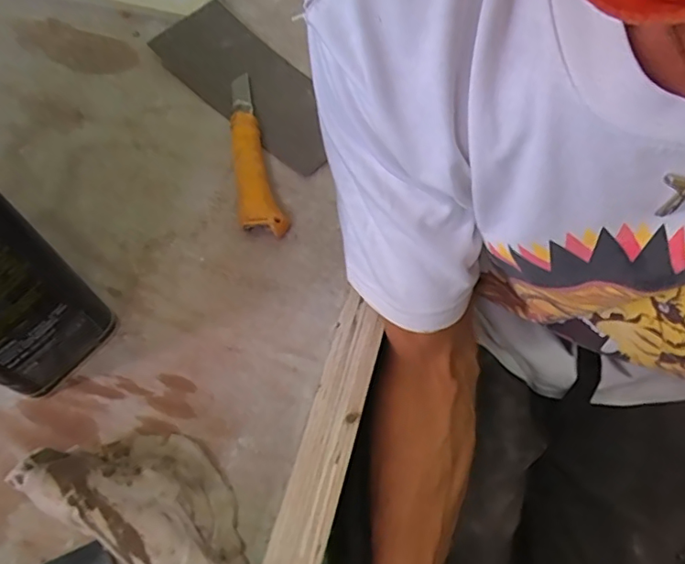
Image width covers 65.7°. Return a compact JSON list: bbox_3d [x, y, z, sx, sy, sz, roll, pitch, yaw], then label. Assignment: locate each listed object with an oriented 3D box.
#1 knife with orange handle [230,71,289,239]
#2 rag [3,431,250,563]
[{"bbox_3d":[-0.086,-0.126,0.495,0.037,0.020,0.188,-11,66,-6],"label":"knife with orange handle"},{"bbox_3d":[-0.117,0.156,0.344,0.166,0.060,0.085,41,71,16],"label":"rag"}]

